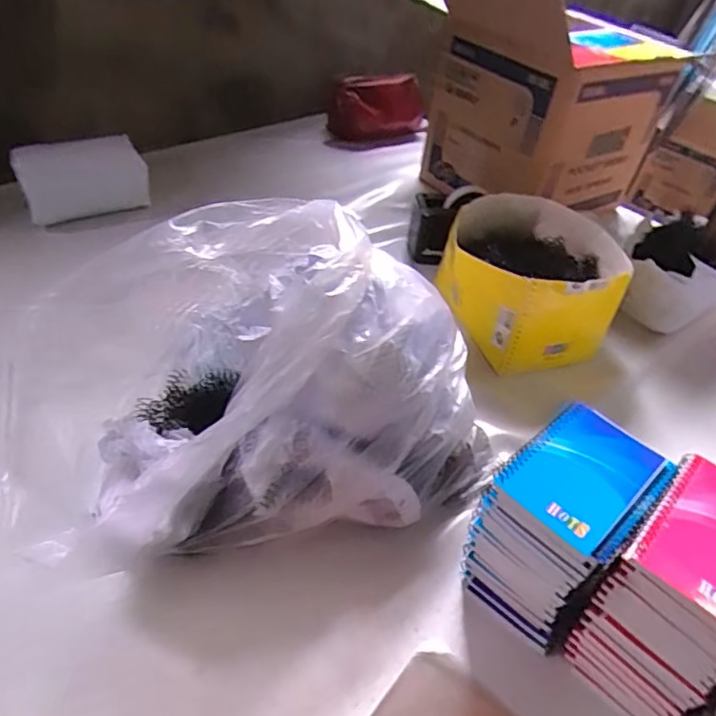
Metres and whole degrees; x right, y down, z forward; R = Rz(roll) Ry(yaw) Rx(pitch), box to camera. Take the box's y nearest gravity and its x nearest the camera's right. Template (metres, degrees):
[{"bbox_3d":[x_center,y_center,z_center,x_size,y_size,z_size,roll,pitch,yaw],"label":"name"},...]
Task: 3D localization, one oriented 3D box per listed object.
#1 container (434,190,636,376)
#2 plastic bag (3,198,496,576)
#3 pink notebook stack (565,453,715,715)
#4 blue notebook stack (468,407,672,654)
[{"bbox_3d":[0.239,-0.112,0.782,0.226,0.133,0.224,-7,44,-14],"label":"container"},{"bbox_3d":[-0.081,0.012,0.533,0.414,0.226,0.266,-9,45,-16],"label":"plastic bag"},{"bbox_3d":[0.251,0.186,0.437,0.093,0.162,0.123,35,50,28],"label":"pink notebook stack"},{"bbox_3d":[0.173,0.144,0.479,0.124,0.154,0.092,-32,55,-34],"label":"blue notebook stack"}]

